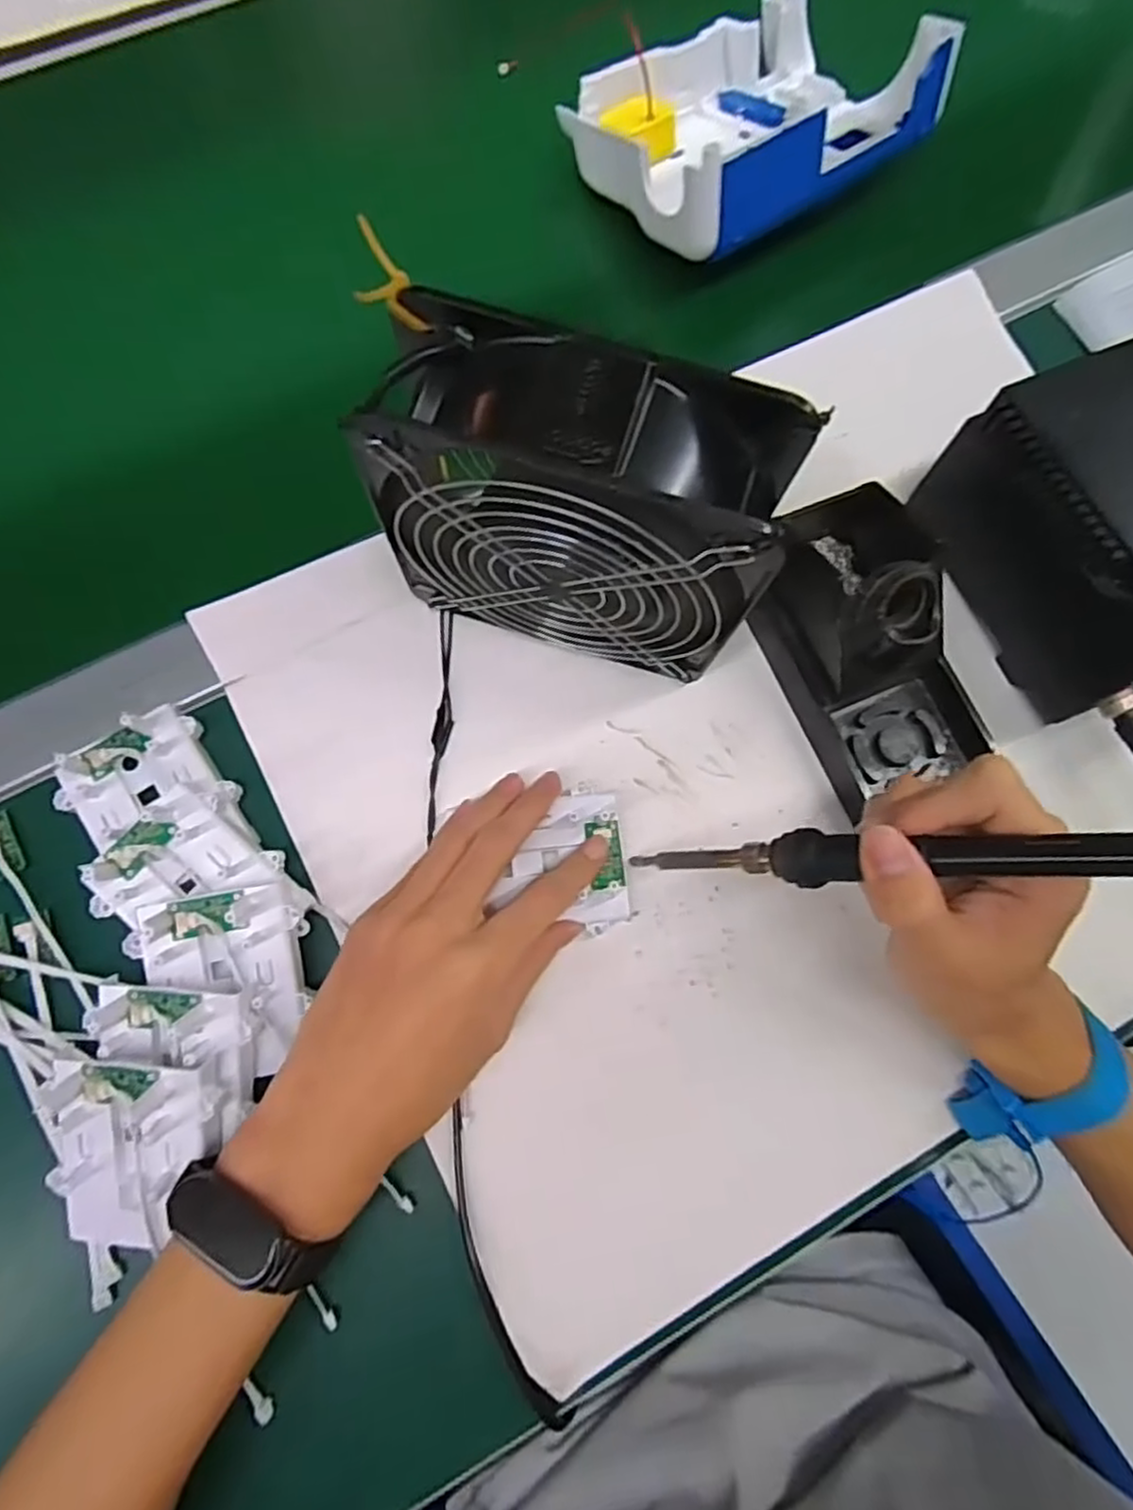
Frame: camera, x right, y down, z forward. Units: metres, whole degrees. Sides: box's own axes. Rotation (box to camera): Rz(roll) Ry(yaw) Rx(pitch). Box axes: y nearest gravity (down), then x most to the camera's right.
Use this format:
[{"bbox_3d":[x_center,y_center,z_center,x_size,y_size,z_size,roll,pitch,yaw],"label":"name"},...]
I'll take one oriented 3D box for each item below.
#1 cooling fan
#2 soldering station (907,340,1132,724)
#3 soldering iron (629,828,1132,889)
[{"bbox_3d":[0.001,-0.090,0.294,0.149,0.151,0.058,18,78,2],"label":"cooling fan"},{"bbox_3d":[0.270,-0.103,0.339,0.124,0.085,0.165,-27,80,-7],"label":"soldering station"},{"bbox_3d":[0.121,0.040,0.252,0.221,0.021,0.023,-6,74,39],"label":"soldering iron"}]

